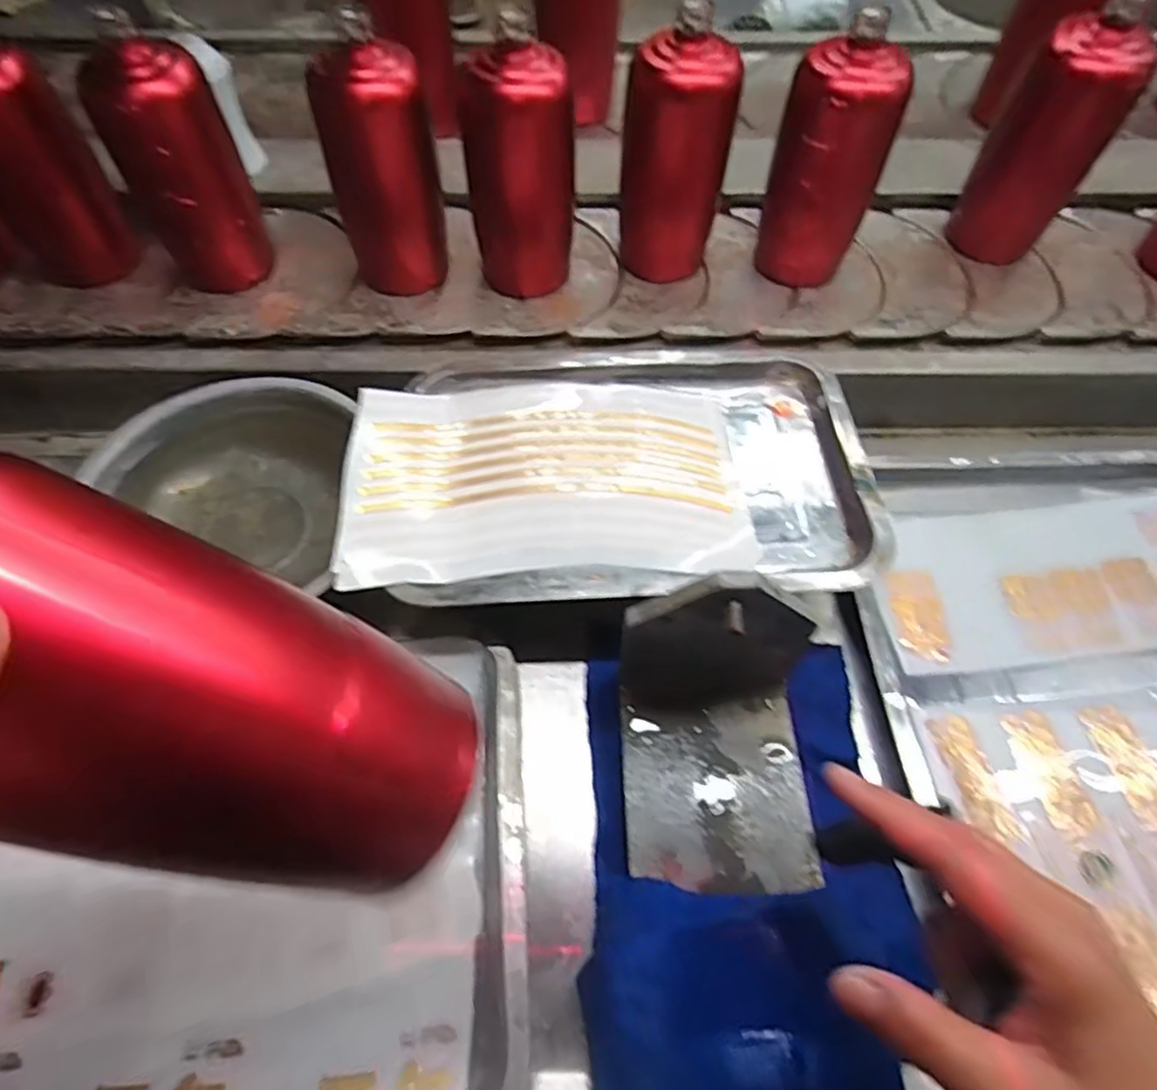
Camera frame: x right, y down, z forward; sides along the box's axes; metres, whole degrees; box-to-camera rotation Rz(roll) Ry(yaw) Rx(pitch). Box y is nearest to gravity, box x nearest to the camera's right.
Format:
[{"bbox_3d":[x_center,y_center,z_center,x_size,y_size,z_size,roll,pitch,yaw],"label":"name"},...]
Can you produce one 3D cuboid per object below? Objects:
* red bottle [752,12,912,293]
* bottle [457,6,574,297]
[{"bbox_3d":[0.191,-0.286,0.528,0.072,0.182,0.057,-23,61,-11],"label":"red bottle"},{"bbox_3d":[-0.042,-0.278,0.517,0.068,0.170,0.061,-41,66,-19],"label":"bottle"}]

